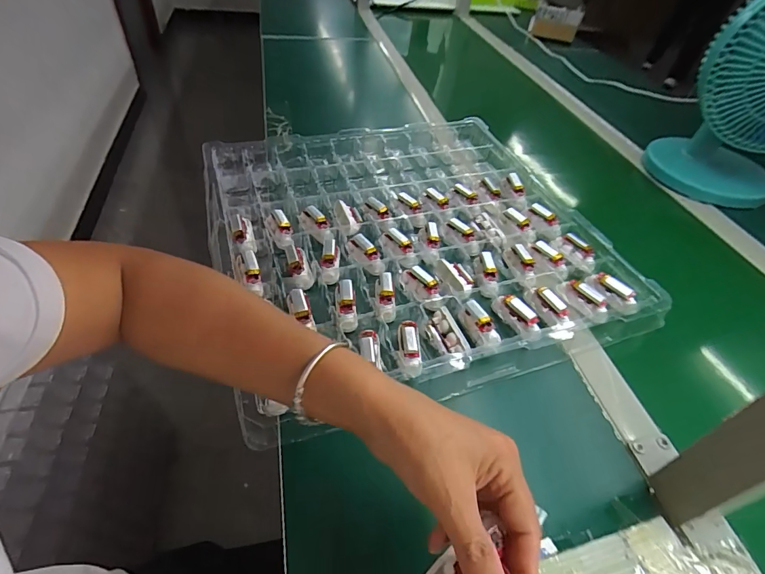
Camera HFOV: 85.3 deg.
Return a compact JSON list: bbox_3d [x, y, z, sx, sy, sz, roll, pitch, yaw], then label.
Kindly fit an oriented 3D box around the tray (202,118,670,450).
[{"bbox_3d":[0.034,-0.083,0.545,0.472,0.035,0.460,-11,49,-17],"label":"tray"}]

